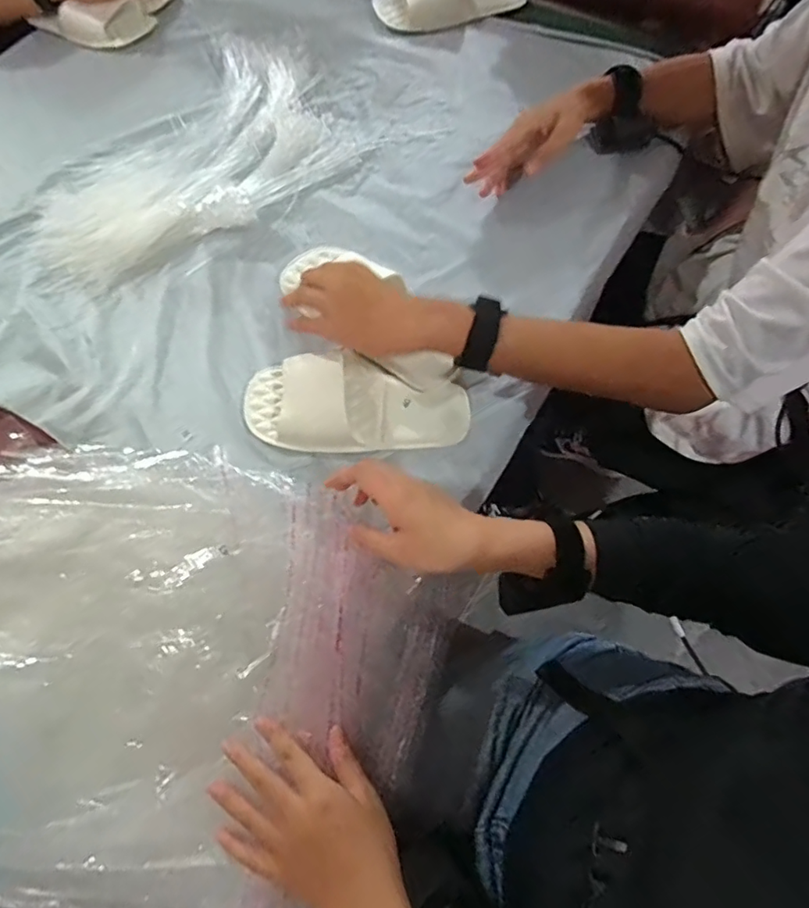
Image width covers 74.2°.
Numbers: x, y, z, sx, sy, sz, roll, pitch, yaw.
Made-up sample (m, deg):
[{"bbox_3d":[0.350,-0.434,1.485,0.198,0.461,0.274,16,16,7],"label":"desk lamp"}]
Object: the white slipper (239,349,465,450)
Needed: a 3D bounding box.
[{"bbox_3d":[-0.052,-0.058,0.550,0.232,0.056,0.100,-4,67,0],"label":"white slipper"}]

